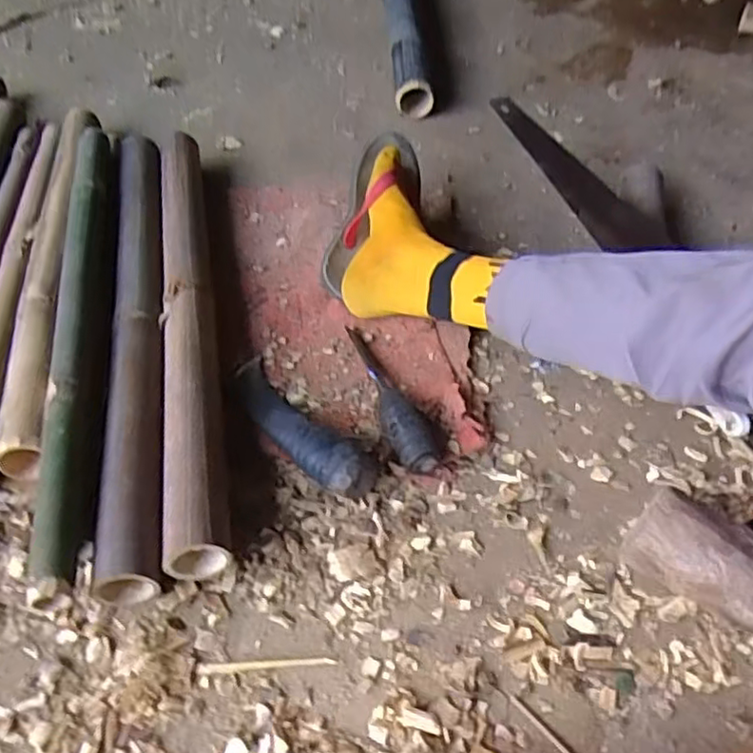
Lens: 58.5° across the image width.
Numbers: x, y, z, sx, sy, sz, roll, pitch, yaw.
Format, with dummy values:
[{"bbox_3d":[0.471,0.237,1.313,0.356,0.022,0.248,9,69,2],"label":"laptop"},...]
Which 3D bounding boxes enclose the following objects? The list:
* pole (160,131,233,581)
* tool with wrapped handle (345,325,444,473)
[{"bbox_3d":[-0.203,-0.086,0.735,0.056,0.059,0.653,-9,48,-8],"label":"pole"},{"bbox_3d":[0.017,0.009,0.652,0.051,0.034,0.200,-13,48,-12],"label":"tool with wrapped handle"}]

